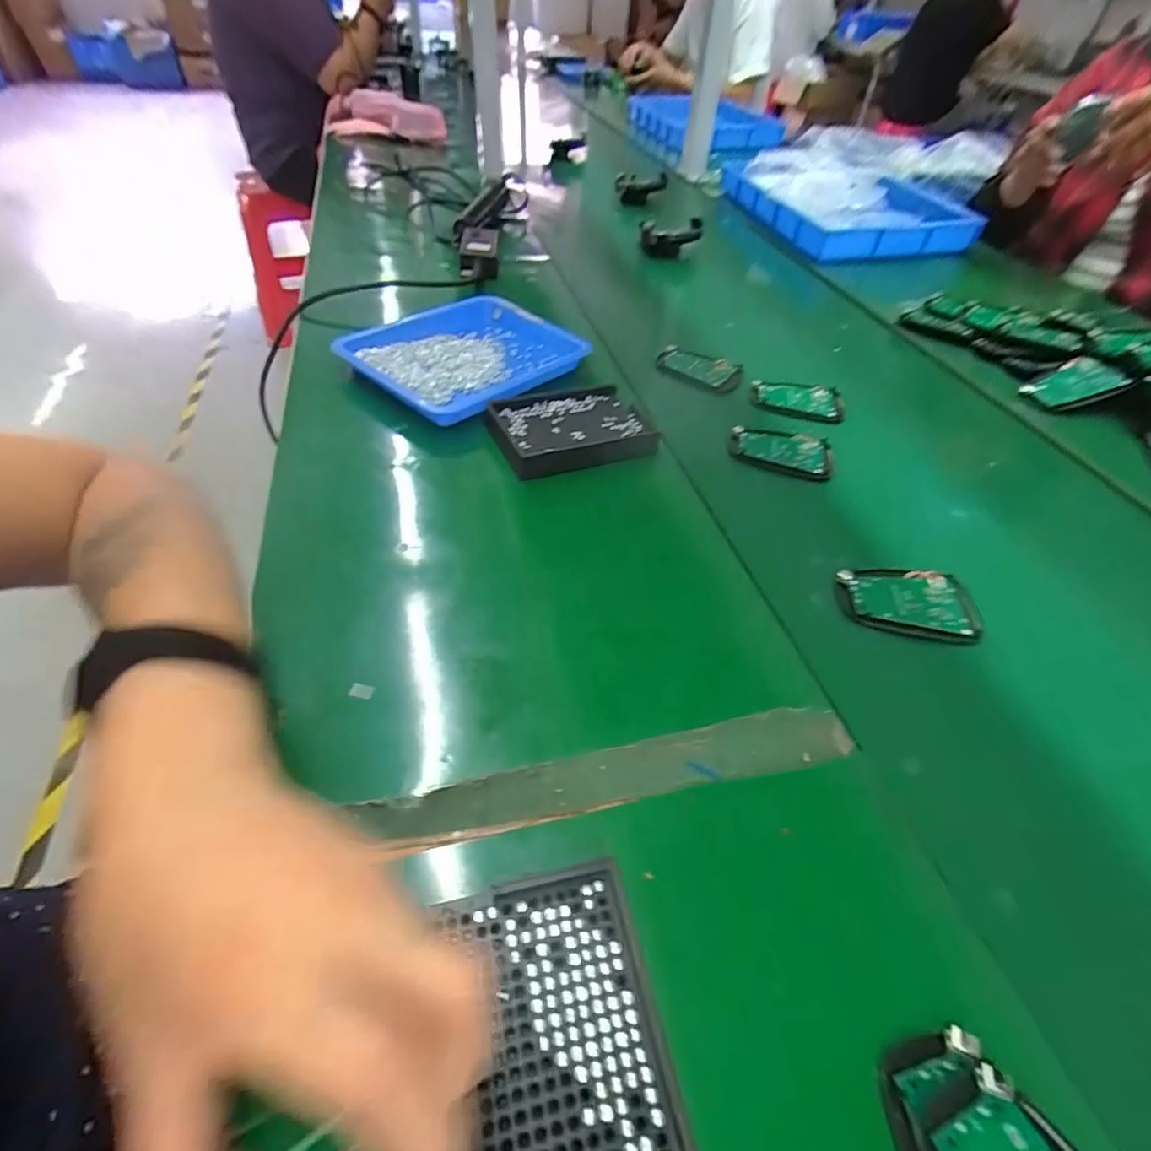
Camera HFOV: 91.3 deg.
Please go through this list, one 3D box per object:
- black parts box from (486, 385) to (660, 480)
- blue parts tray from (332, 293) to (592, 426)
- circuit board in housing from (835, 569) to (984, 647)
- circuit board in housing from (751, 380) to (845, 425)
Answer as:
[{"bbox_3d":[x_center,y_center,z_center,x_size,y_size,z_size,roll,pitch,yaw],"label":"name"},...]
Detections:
[{"bbox_3d":[-0.007,-0.136,0.519,0.139,0.024,0.100,-15,50,-16],"label":"black parts box"},{"bbox_3d":[-0.115,-0.236,0.594,0.183,0.032,0.223,32,54,24],"label":"blue parts tray"},{"bbox_3d":[0.244,0.019,0.420,0.093,0.019,0.064,12,48,7],"label":"circuit board in housing"},{"bbox_3d":[0.241,-0.191,0.611,0.096,0.015,0.055,15,49,10],"label":"circuit board in housing"}]

